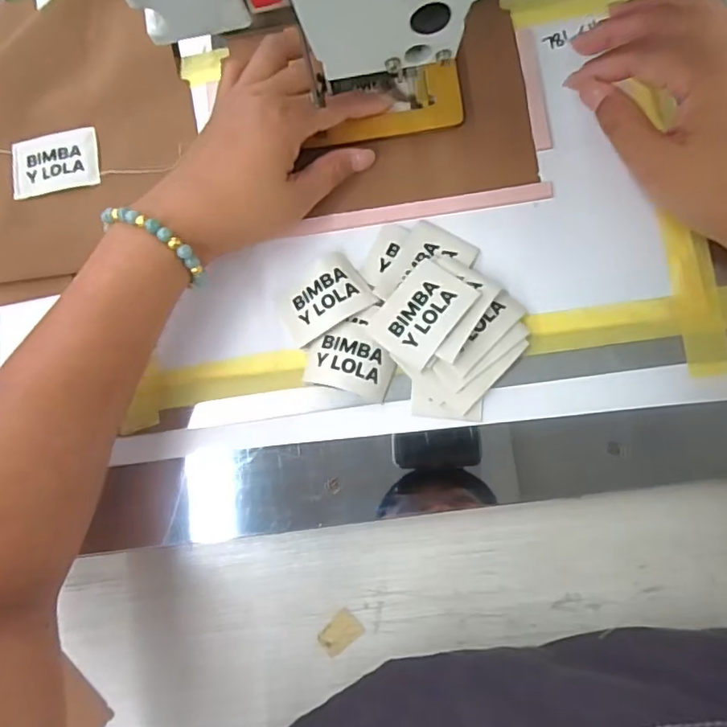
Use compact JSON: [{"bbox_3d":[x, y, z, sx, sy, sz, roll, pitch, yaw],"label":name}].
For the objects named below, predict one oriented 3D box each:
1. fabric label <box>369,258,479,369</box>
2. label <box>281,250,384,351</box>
[{"bbox_3d":[0.035,-0.030,0.308,0.040,0.006,0.056,40,89,18],"label":"fabric label"},{"bbox_3d":[-0.024,-0.040,0.320,0.052,0.007,0.041,-31,80,4],"label":"label"}]

